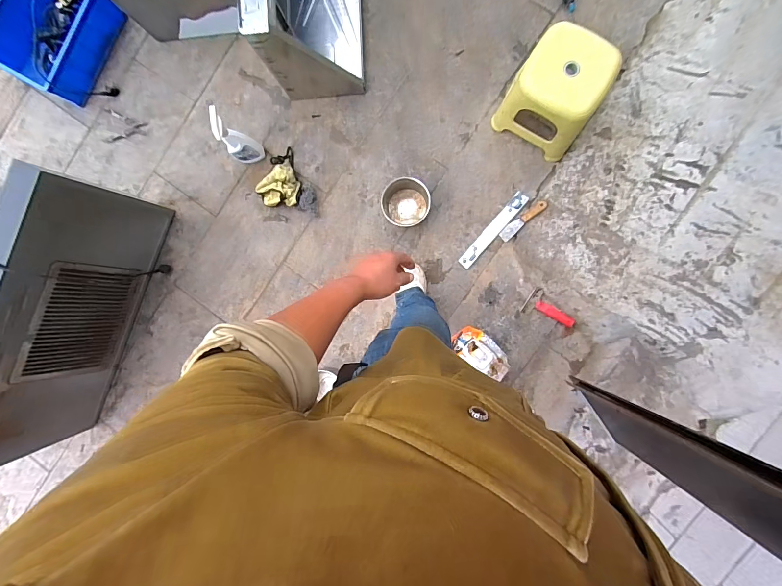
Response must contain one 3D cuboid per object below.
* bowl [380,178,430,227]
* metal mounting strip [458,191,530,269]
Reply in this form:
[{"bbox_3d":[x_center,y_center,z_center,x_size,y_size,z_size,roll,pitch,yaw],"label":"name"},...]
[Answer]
[{"bbox_3d":[0.052,-0.309,1.275,0.160,0.079,0.152,0,93,4],"label":"bowl"},{"bbox_3d":[0.357,-0.221,1.295,0.051,0.008,0.321,42,90,6],"label":"metal mounting strip"}]

